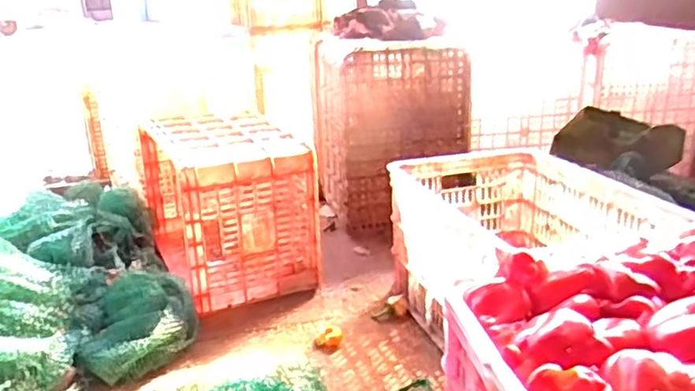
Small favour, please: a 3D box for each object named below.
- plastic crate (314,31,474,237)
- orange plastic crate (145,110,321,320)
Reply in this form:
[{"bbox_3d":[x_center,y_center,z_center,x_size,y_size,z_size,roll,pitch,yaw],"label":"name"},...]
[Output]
[{"bbox_3d":[0.113,-0.197,1.826,0.364,0.489,0.366,-7,20,-17],"label":"plastic crate"},{"bbox_3d":[-0.272,0.021,1.461,0.302,0.311,0.446,-10,21,-25],"label":"orange plastic crate"}]

